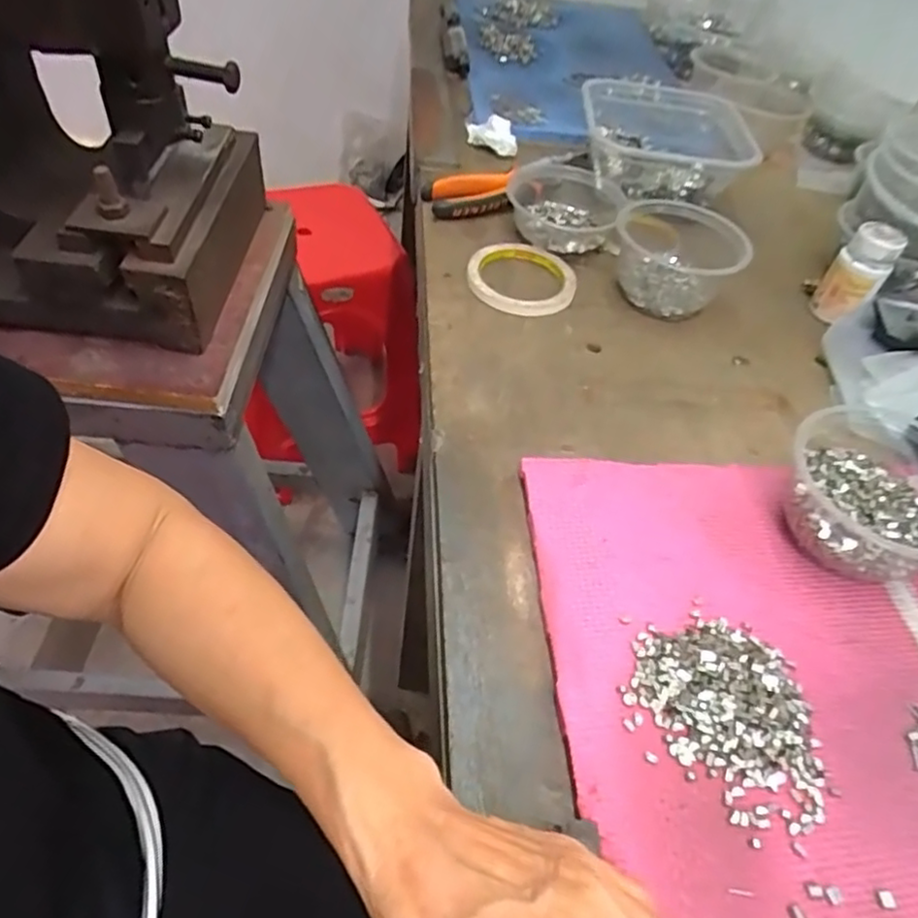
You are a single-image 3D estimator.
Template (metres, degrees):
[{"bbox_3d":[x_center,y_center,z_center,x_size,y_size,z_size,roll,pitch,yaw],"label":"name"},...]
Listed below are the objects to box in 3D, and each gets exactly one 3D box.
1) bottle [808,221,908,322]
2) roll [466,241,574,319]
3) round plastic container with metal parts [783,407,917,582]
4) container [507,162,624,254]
[{"bbox_3d":[0.358,-0.167,0.589,0.046,0.076,0.045,33,54,18],"label":"bottle"},{"bbox_3d":[0.058,-0.166,0.599,0.096,0.019,0.096,4,50,-5],"label":"roll"},{"bbox_3d":[0.259,0.027,0.413,0.107,0.065,0.110,4,50,-5],"label":"round plastic container with metal parts"},{"bbox_3d":[0.099,-0.247,0.648,0.112,0.050,0.115,4,50,-5],"label":"container"}]

